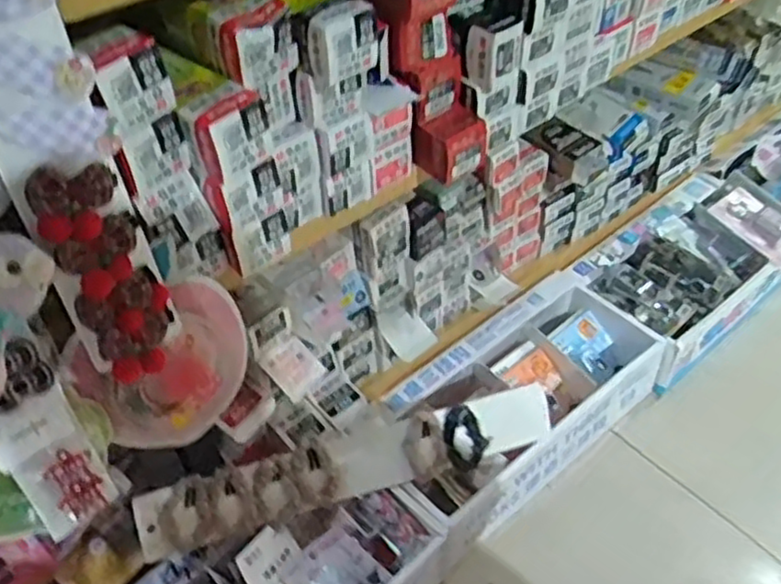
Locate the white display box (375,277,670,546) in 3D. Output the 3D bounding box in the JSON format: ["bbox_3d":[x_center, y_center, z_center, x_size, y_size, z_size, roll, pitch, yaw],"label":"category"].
[{"bbox_3d":[0.147,0.132,0.892,0.371,0.107,0.174,-31,50,-26],"label":"white display box"}]

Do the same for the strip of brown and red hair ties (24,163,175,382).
[{"bbox_3d":[-0.171,-0.009,0.451,0.051,0.149,0.027,-26,48,-22],"label":"strip of brown and red hair ties"}]

